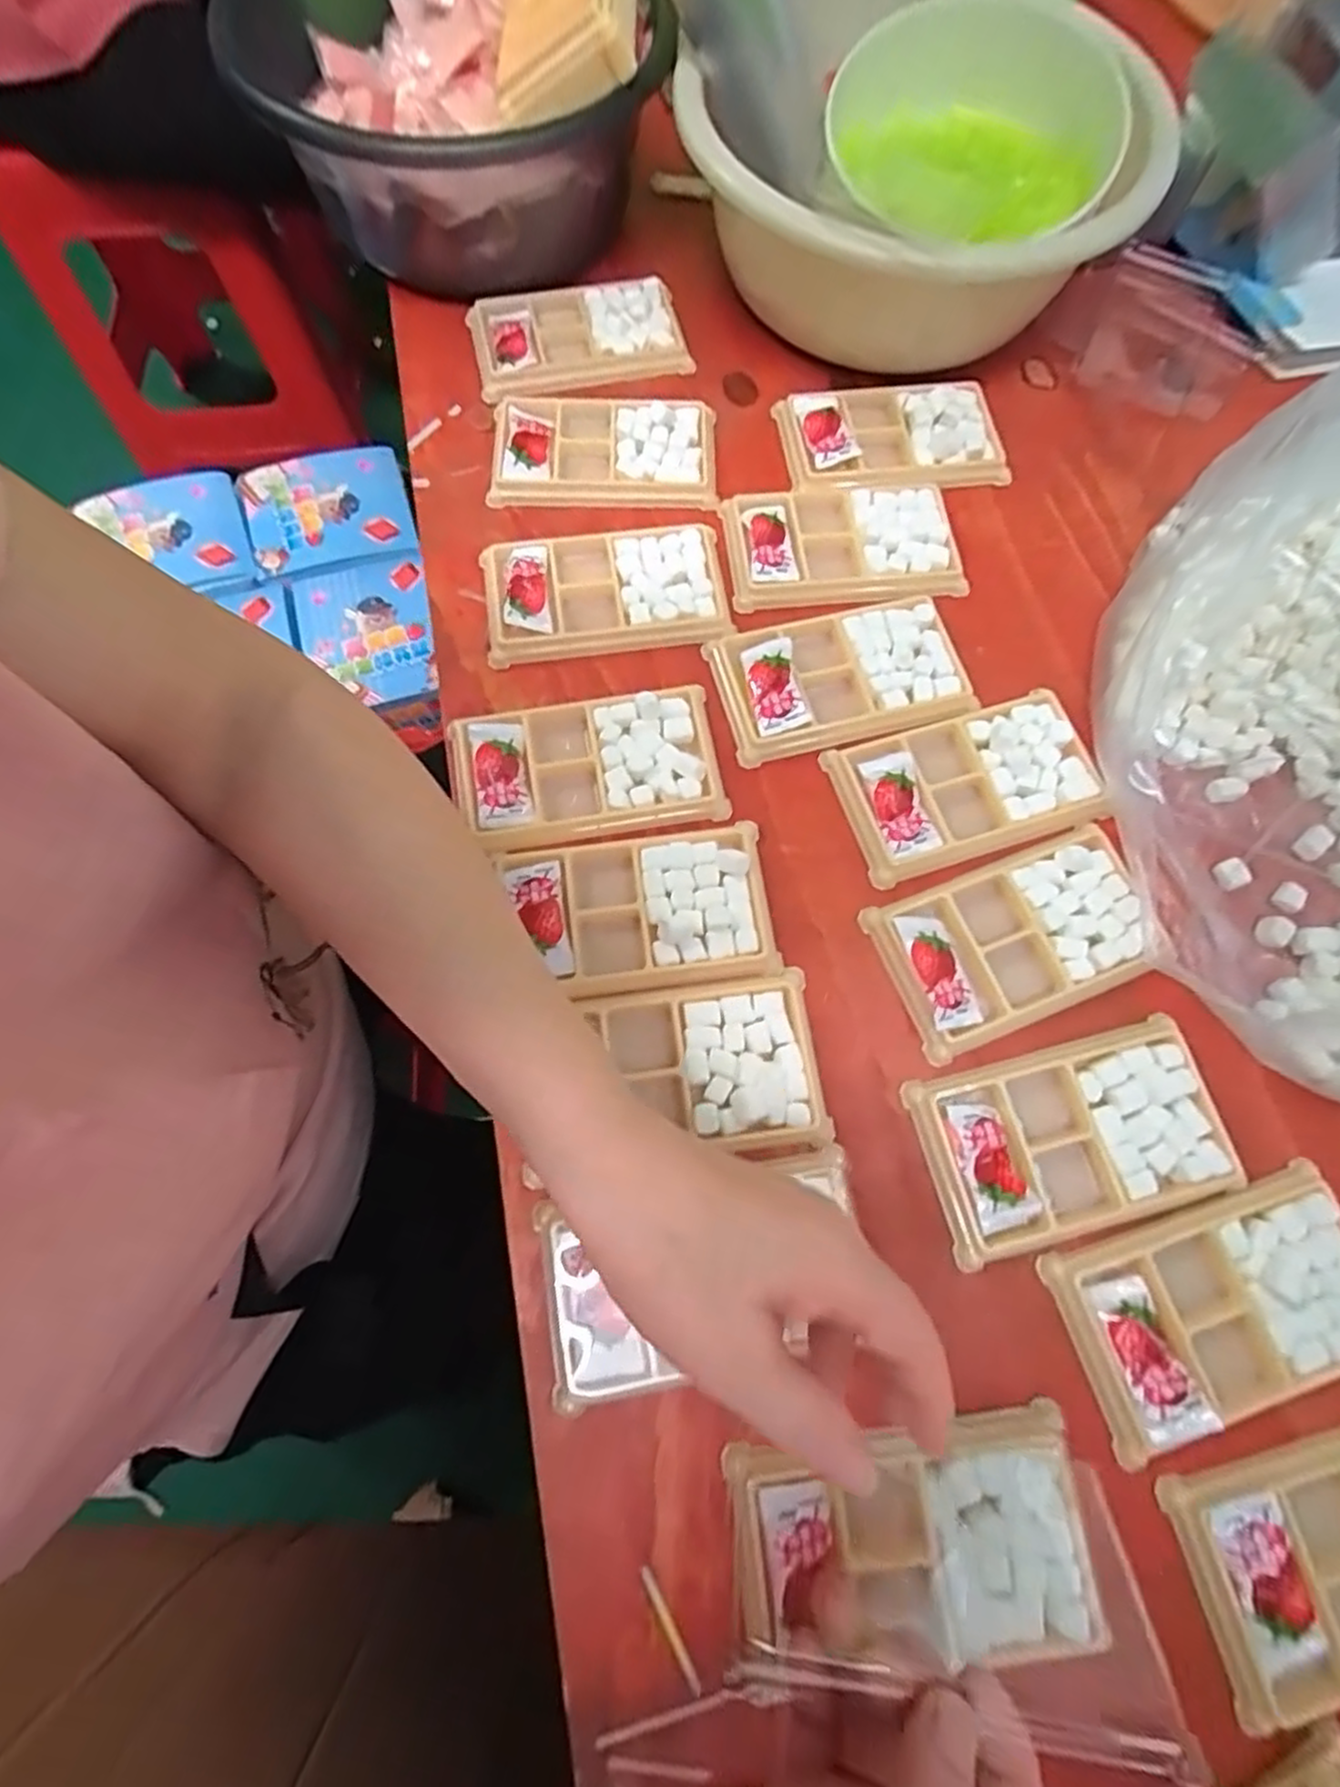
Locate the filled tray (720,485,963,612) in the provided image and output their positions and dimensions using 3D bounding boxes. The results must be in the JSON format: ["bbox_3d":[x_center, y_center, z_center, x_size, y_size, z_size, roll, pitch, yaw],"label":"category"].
[{"bbox_3d":[0.100,-0.204,0.425,0.132,0.016,0.081,-6,73,-2],"label":"filled tray"}]

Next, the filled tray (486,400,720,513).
[{"bbox_3d":[-0.040,-0.270,0.440,0.134,0.017,0.077,1,73,0],"label":"filled tray"}]

